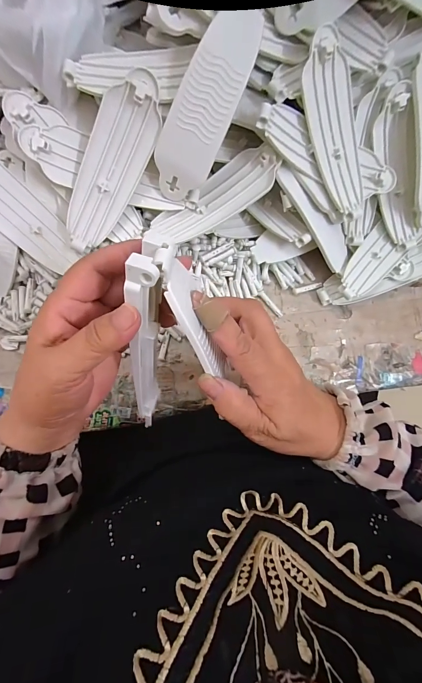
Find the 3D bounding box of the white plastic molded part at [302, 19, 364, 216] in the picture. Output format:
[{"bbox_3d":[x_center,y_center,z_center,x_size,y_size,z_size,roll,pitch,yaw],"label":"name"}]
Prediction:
[{"bbox_3d":[0.126,-0.204,0.304,0.058,0.023,0.158,-21,108,-8],"label":"white plastic molded part"}]

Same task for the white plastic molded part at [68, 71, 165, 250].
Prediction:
[{"bbox_3d":[-0.094,-0.160,0.288,0.053,0.015,0.157,25,111,-20],"label":"white plastic molded part"}]

